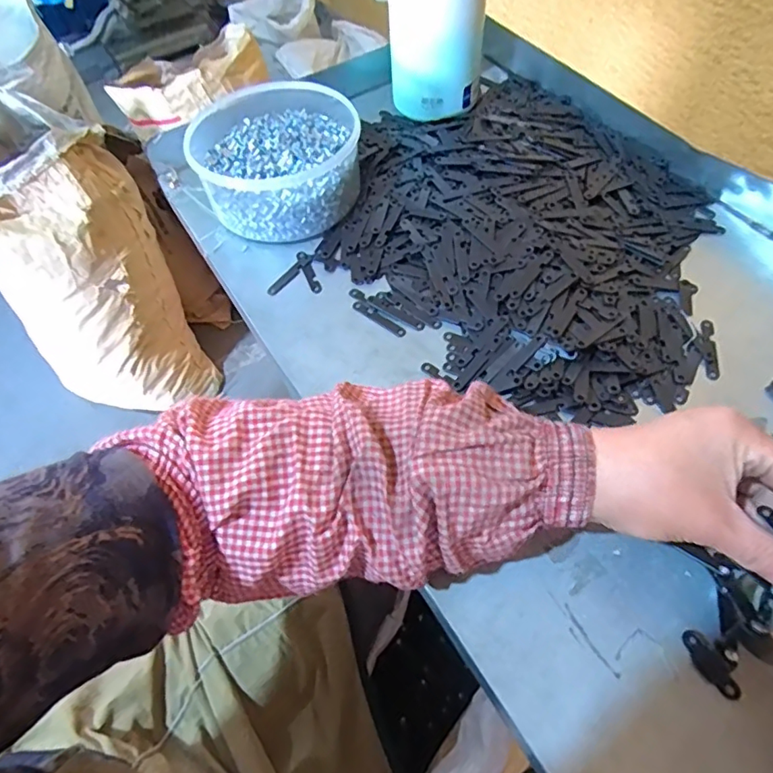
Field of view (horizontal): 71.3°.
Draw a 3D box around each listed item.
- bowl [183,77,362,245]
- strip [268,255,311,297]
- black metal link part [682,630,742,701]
[{"bbox_3d":[-0.099,-0.211,0.498,0.150,0.065,0.163,-2,57,4],"label":"bowl"},{"bbox_3d":[-0.082,-0.096,0.459,0.009,0.004,0.051,31,64,22],"label":"strip"},{"bbox_3d":[0.169,0.145,0.281,0.011,0.007,0.034,-25,58,-11],"label":"black metal link part"}]

